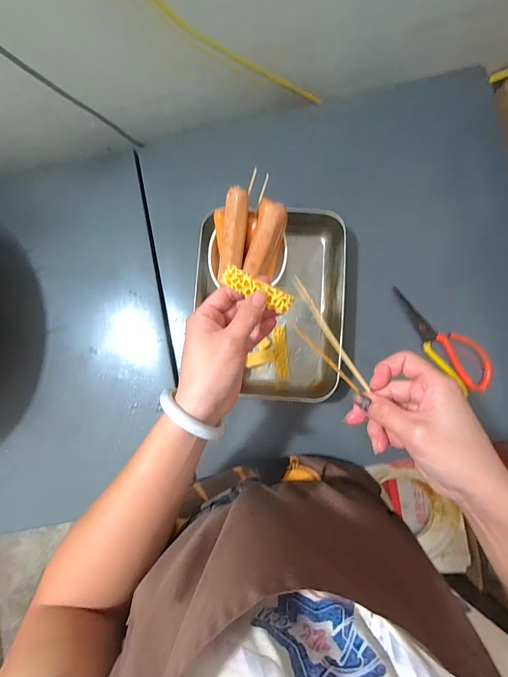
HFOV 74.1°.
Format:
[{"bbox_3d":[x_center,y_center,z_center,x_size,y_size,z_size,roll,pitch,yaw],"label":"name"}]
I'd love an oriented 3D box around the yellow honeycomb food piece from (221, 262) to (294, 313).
[{"bbox_3d":[0.004,-0.046,0.317,0.069,0.005,0.020,27,102,-8],"label":"yellow honeycomb food piece"}]

